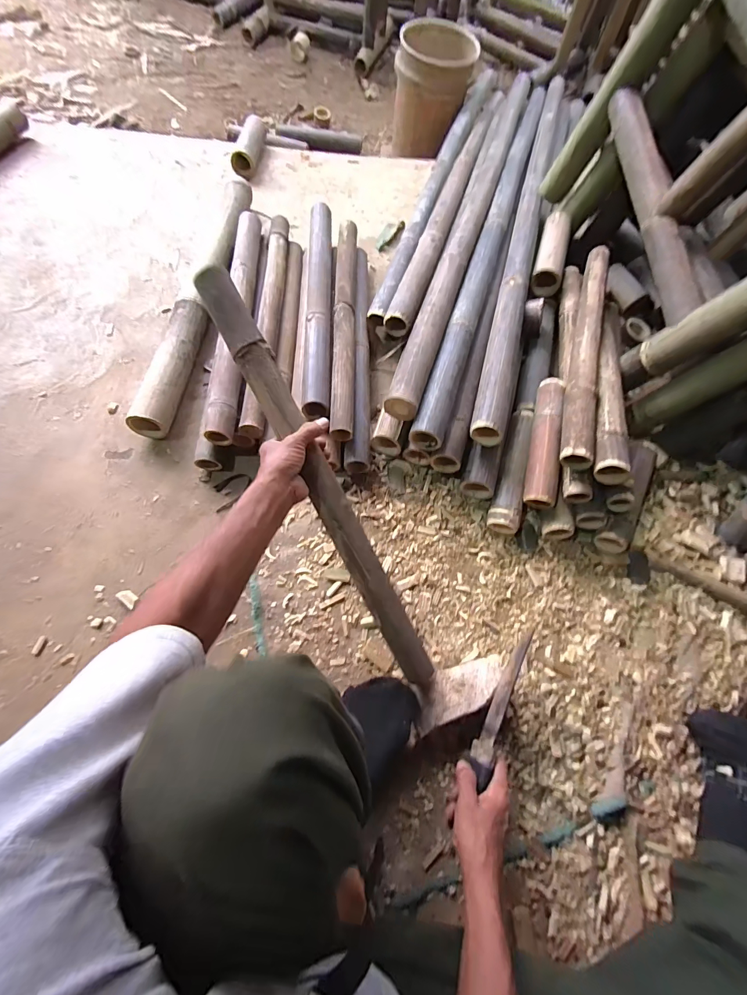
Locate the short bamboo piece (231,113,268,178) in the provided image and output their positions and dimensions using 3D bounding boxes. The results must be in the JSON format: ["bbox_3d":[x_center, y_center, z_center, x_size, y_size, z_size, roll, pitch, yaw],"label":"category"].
[{"bbox_3d":[-0.411,-1.139,1.240,0.074,0.078,0.246,5,65,0],"label":"short bamboo piece"}]

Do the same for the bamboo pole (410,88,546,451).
[{"bbox_3d":[0.333,-0.748,1.008,0.061,0.058,1.509,19,67,4],"label":"bamboo pole"}]

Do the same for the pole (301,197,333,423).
[{"bbox_3d":[-0.128,-0.470,0.900,0.059,0.042,0.655,0,67,-4],"label":"pole"}]

